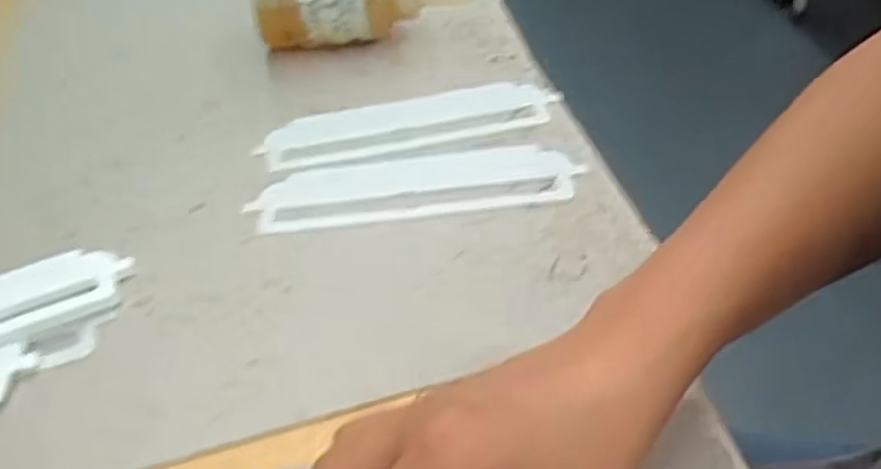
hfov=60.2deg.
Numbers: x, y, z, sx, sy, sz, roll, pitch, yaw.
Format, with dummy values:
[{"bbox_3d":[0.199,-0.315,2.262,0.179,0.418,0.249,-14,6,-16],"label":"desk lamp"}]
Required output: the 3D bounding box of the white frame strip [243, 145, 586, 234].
[{"bbox_3d":[-0.016,-0.030,0.445,0.183,0.007,0.055,-6,44,-1],"label":"white frame strip"}]

